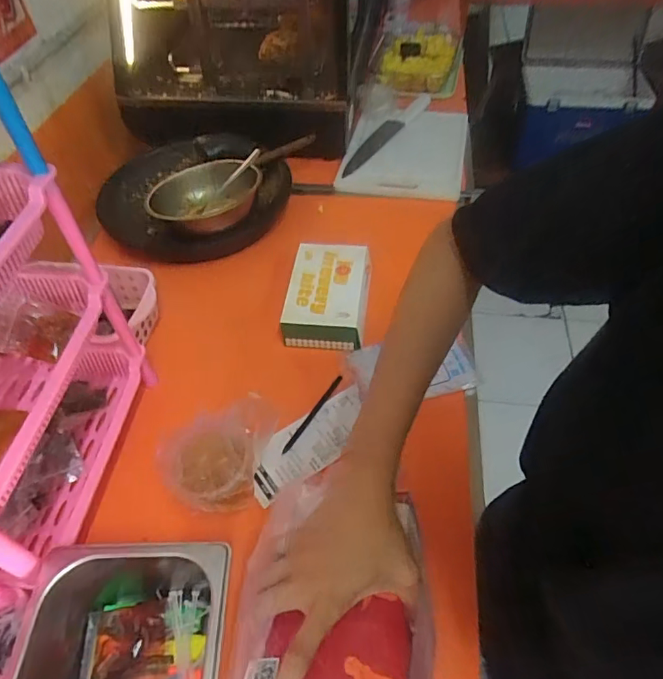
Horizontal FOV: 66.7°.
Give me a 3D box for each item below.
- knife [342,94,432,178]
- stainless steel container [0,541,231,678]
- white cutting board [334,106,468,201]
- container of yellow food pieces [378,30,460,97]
[{"bbox_3d":[0.120,-0.459,1.115,0.047,0.020,0.353,25,56,22],"label":"knife"},{"bbox_3d":[-0.185,0.281,0.457,0.181,0.096,0.159,-2,50,1],"label":"stainless steel container"},{"bbox_3d":[0.160,-0.414,1.086,0.246,0.030,0.340,8,51,10],"label":"white cutting board"},{"bbox_3d":[0.221,-0.710,1.274,0.197,0.059,0.283,7,51,9],"label":"container of yellow food pieces"}]

